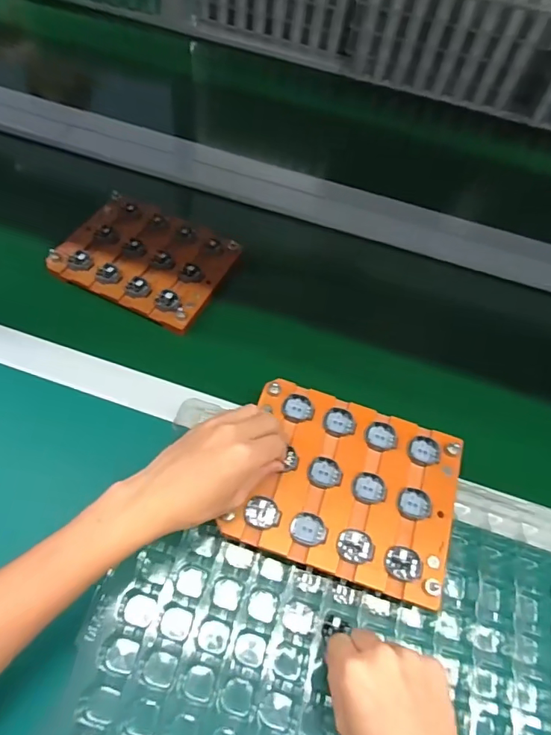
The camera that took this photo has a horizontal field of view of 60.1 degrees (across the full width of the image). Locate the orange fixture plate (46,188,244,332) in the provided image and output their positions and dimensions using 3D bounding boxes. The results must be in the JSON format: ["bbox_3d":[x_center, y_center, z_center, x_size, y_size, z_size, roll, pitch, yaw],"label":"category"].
[{"bbox_3d":[-0.154,-0.135,0.579,0.191,0.018,0.148,25,60,12],"label":"orange fixture plate"}]

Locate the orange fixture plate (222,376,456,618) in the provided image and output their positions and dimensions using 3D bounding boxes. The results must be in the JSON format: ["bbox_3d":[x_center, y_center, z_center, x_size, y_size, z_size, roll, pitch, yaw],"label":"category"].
[{"bbox_3d":[0.064,0.100,0.412,0.179,0.014,0.147,16,58,7],"label":"orange fixture plate"}]

